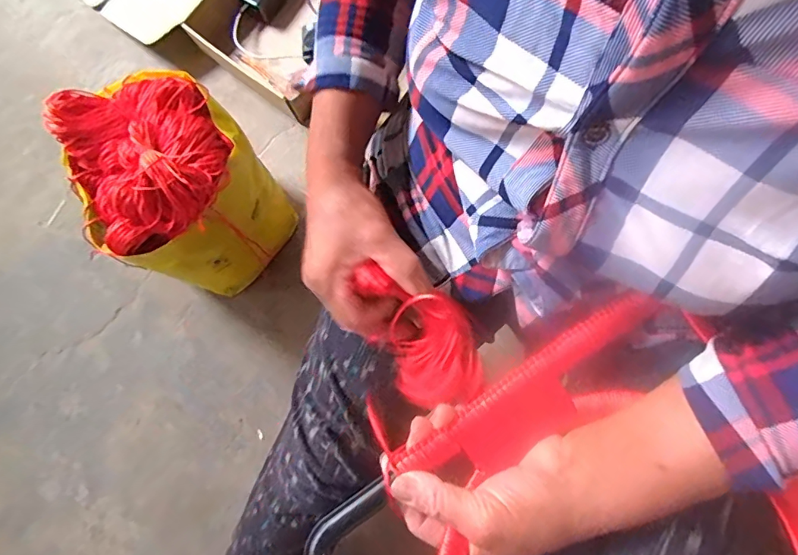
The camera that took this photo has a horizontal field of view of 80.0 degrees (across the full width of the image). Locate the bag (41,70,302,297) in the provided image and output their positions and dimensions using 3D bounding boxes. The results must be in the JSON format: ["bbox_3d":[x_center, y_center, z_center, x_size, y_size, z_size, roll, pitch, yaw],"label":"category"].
[{"bbox_3d":[-0.312,-0.124,0.702,0.220,0.300,0.239,-41,79,-8],"label":"bag"}]

